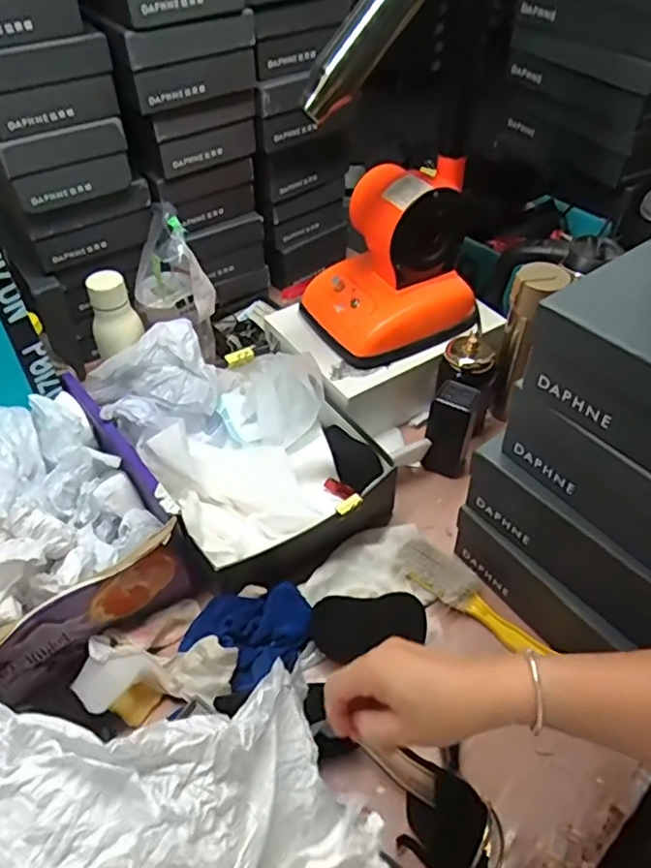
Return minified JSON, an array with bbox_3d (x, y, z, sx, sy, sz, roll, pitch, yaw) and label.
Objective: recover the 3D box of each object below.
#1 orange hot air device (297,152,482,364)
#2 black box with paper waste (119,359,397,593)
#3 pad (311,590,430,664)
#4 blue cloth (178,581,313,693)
[{"bbox_3d":[0.084,-0.239,0.861,0.198,0.201,0.179,-31,53,-25],"label":"orange hot air device"},{"bbox_3d":[-0.092,0.015,0.803,0.258,0.129,0.311,-24,50,-19],"label":"black box with paper waste"},{"bbox_3d":[0.049,0.217,0.699,0.123,0.010,0.073,-8,80,0],"label":"pad"},{"bbox_3d":[-0.082,0.224,0.695,0.142,0.044,0.099,-22,50,-18],"label":"blue cloth"}]

